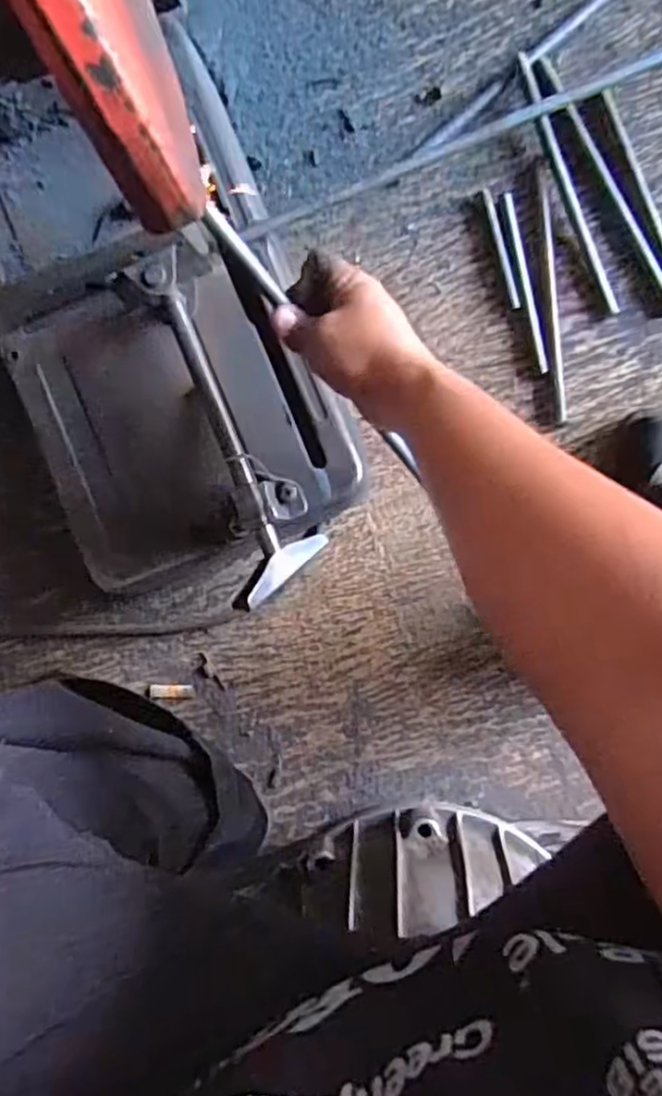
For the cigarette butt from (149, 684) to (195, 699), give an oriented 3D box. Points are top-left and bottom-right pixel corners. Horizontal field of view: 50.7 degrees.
[{"bbox_3d":[-0.152,0.137,0.667,0.043,0.004,0.014,2,91,4],"label":"cigarette butt"}]

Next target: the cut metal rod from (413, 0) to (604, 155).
[{"bbox_3d":[0.171,-0.435,0.630,0.227,0.008,0.015,-40,88,4],"label":"cut metal rod"}]

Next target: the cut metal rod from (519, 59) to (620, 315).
[{"bbox_3d":[0.212,-0.323,0.622,0.011,0.016,0.238,-20,89,4],"label":"cut metal rod"}]

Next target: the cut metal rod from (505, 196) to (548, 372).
[{"bbox_3d":[0.176,-0.240,0.632,0.009,0.005,0.165,-12,90,4],"label":"cut metal rod"}]

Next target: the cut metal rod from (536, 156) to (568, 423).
[{"bbox_3d":[0.199,-0.232,0.630,0.010,0.004,0.234,-5,90,4],"label":"cut metal rod"}]

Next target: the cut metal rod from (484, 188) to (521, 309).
[{"bbox_3d":[0.155,-0.271,0.635,0.008,0.006,0.110,-15,90,4],"label":"cut metal rod"}]

